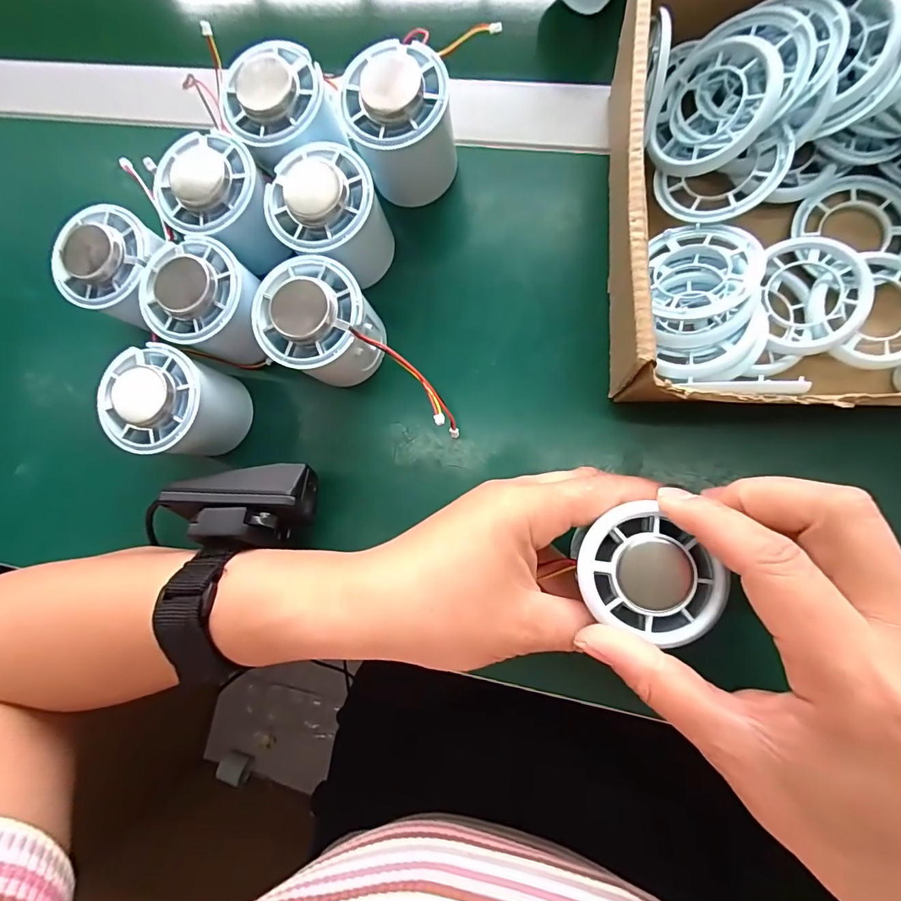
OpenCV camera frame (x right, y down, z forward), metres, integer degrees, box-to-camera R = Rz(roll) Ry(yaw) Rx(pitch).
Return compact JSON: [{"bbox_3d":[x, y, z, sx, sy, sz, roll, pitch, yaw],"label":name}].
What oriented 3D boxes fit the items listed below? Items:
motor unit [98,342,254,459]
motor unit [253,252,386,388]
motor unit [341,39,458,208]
[{"bbox_3d":[-0.146,-0.024,0.249,0.048,0.061,0.052,-1,84,8],"label":"motor unit"},{"bbox_3d":[-0.066,-0.065,0.239,0.052,0.059,0.053,-1,84,8],"label":"motor unit"},{"bbox_3d":[-0.023,-0.166,0.245,0.051,0.061,0.058,-14,83,6],"label":"motor unit"}]

